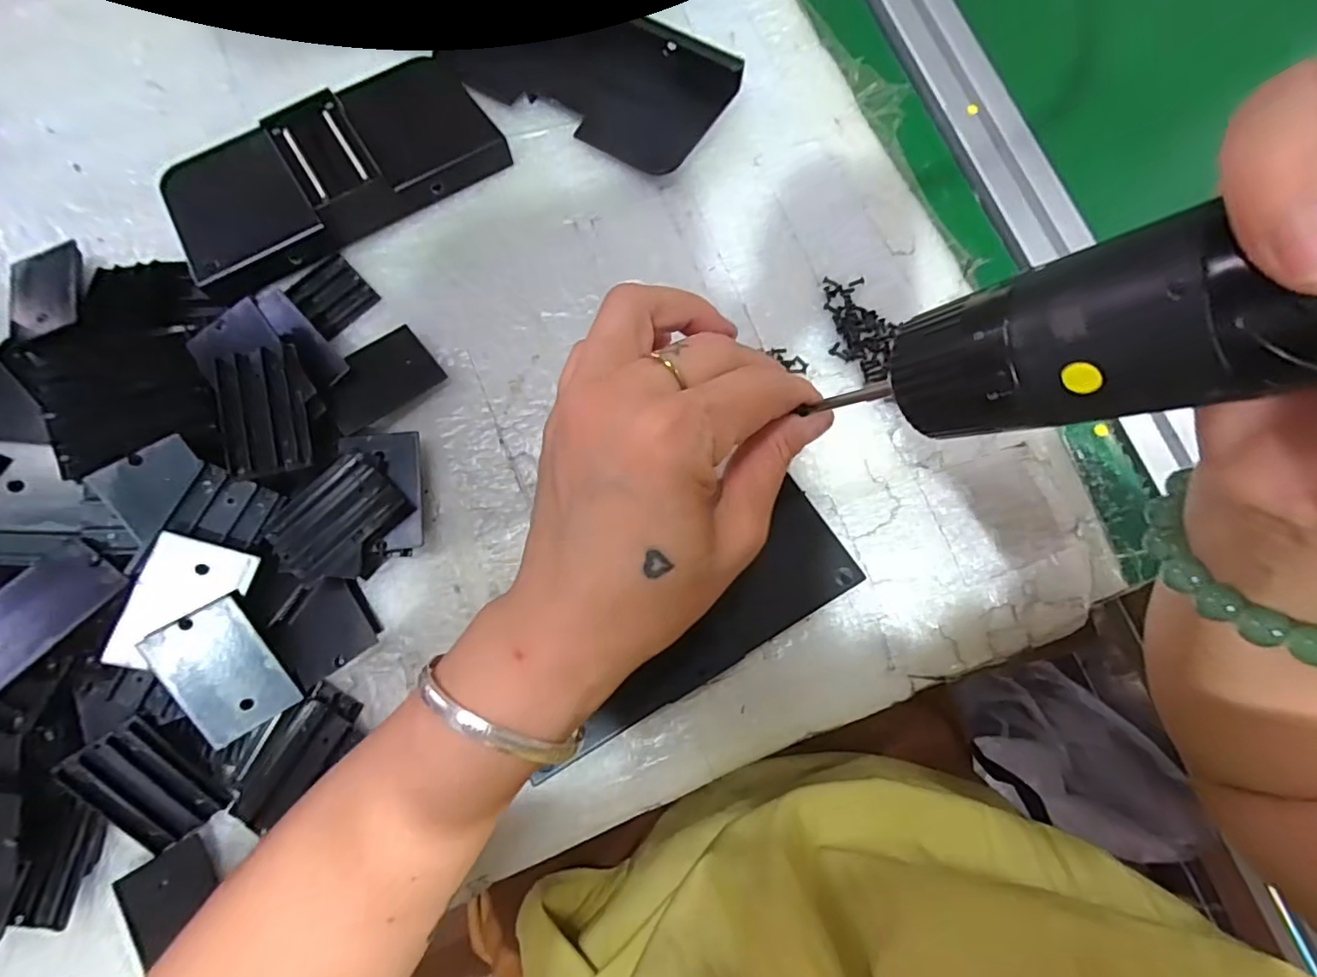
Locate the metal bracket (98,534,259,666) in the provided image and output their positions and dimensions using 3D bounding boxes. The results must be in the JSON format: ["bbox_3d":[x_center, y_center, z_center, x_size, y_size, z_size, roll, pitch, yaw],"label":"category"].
[{"bbox_3d":[-0.195,0.048,0.239,0.036,0.005,0.052,24,73,-25],"label":"metal bracket"}]

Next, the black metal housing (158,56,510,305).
[{"bbox_3d":[-0.164,-0.162,0.301,0.161,0.032,0.065,-32,80,-8],"label":"black metal housing"}]

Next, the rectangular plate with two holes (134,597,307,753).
[{"bbox_3d":[-0.182,0.077,0.245,0.036,0.004,0.056,-31,107,-30],"label":"rectangular plate with two holes"}]

